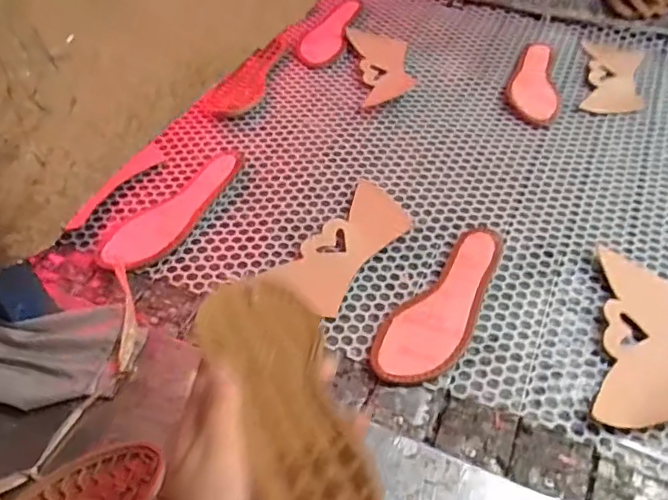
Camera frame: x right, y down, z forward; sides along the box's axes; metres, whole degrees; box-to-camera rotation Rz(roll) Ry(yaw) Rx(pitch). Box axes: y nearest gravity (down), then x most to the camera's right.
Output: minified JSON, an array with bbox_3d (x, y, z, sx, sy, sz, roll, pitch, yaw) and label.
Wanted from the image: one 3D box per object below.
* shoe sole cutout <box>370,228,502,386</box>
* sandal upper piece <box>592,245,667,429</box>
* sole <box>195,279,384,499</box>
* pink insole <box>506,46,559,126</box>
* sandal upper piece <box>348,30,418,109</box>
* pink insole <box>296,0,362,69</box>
[{"bbox_3d":[0.114,0.053,0.587,0.077,0.010,0.213,27,55,20],"label":"shoe sole cutout"},{"bbox_3d":[0.302,0.084,0.558,0.085,0.009,0.209,15,48,12],"label":"sandal upper piece"},{"bbox_3d":[-0.033,0.077,0.345,0.074,0.025,0.223,-14,31,-13],"label":"sole"},{"bbox_3d":[0.295,-0.254,0.859,0.068,0.006,0.205,5,50,9],"label":"pink insole"},{"bbox_3d":[0.076,-0.284,0.882,0.083,0.010,0.185,-6,53,-2],"label":"sandal upper piece"},{"bbox_3d":[-0.010,-0.361,0.950,0.072,0.008,0.186,14,57,6],"label":"pink insole"}]

